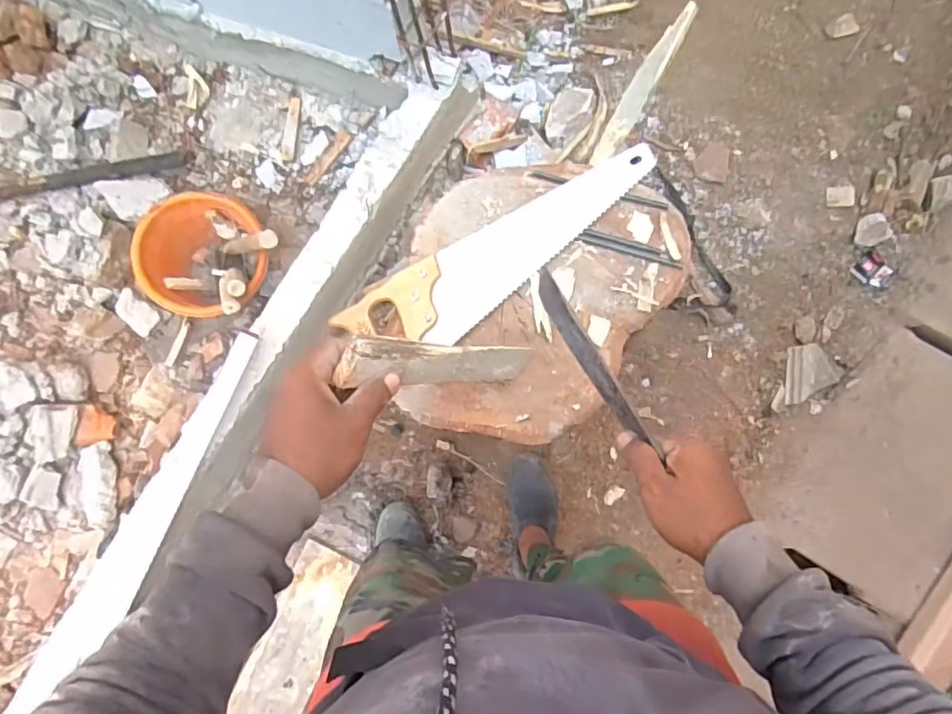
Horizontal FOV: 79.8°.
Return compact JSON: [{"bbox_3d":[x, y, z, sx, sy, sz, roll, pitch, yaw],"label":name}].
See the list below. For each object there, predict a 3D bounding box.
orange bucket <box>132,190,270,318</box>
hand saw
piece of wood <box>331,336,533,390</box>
[{"bbox_3d":[-0.556,-0.219,1.216,0.251,0.167,0.263,0,85,5],"label":"orange bucket"},{"bbox_3d":[0.044,-0.130,0.756,0.457,0.025,0.108,-30,83,2],"label":"hand saw"},{"bbox_3d":[-0.018,0.007,0.603,0.030,0.338,0.040,-2,88,28],"label":"piece of wood"}]

